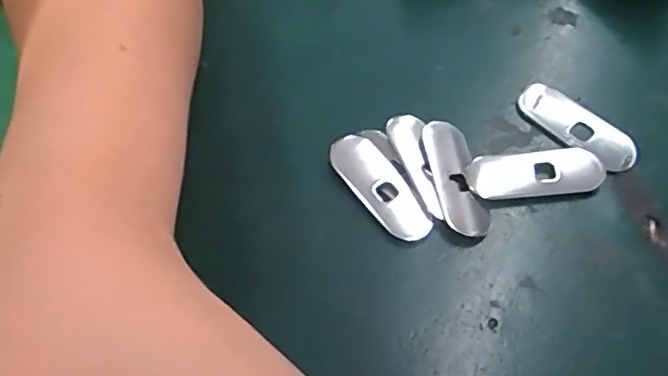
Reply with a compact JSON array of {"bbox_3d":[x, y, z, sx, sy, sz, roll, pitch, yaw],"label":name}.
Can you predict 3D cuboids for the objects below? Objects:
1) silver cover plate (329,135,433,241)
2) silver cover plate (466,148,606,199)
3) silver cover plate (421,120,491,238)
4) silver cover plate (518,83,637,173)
[{"bbox_3d":[0.018,-0.001,0.230,0.020,0.004,0.051,-34,65,-16],"label":"silver cover plate"},{"bbox_3d":[0.076,-0.006,0.229,0.050,0.005,0.019,-3,61,1],"label":"silver cover plate"},{"bbox_3d":[0.046,-0.005,0.230,0.017,0.004,0.050,-10,61,-3],"label":"silver cover plate"},{"bbox_3d":[0.096,-0.025,0.239,0.017,0.004,0.049,-39,66,-18],"label":"silver cover plate"}]

